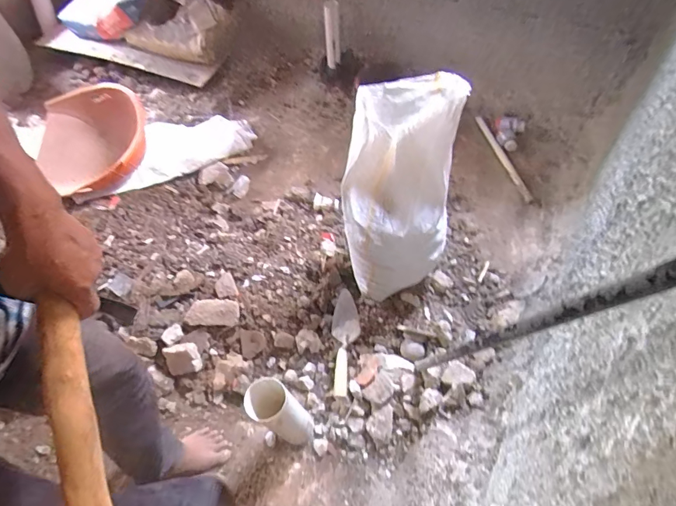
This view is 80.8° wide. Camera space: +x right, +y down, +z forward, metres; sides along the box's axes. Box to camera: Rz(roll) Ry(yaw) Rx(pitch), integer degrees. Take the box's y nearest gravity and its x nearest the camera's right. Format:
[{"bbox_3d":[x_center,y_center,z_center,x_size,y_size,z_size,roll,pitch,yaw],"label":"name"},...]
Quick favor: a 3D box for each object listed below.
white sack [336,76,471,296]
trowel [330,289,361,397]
[{"bbox_3d":[0.156,-0.127,1.052,0.290,0.638,0.161,5,27,0],"label":"white sack"},{"bbox_3d":[0.016,0.256,1.147,0.083,0.041,0.306,4,58,7],"label":"trowel"}]

